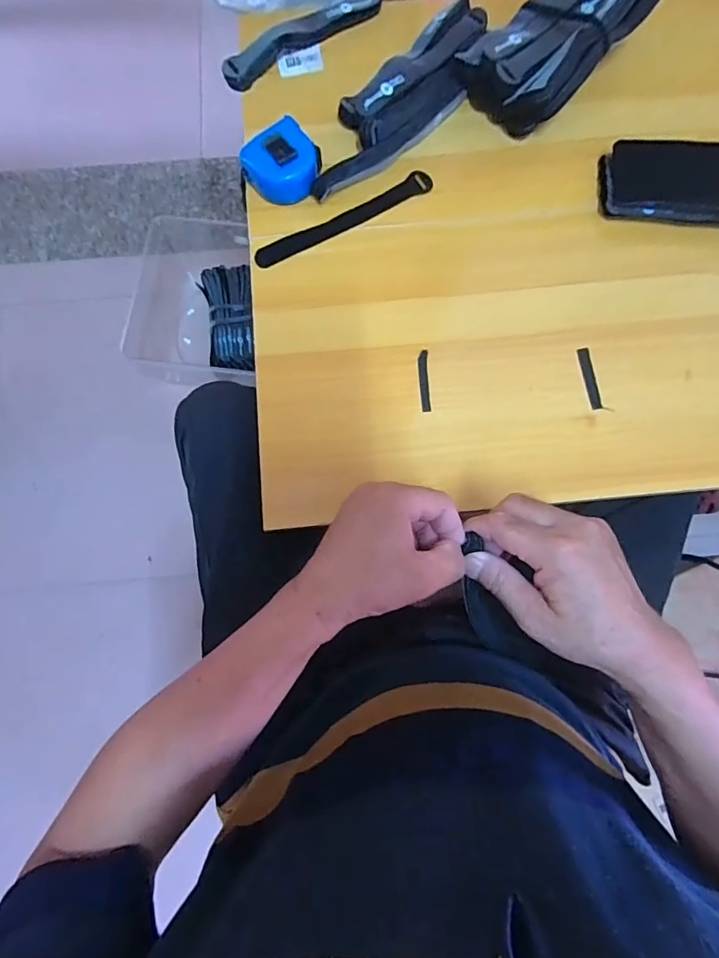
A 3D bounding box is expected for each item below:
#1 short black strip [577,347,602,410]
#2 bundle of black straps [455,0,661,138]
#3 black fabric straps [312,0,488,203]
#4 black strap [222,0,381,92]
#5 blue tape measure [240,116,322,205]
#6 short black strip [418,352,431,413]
[{"bbox_3d":[0.215,-0.095,0.446,0.011,0.004,0.060,-7,79,0],"label":"short black strip"},{"bbox_3d":[0.207,-0.456,0.490,0.112,0.052,0.210,43,82,9],"label":"bundle of black straps"},{"bbox_3d":[0.044,-0.394,0.493,0.267,0.026,0.080,-44,81,-7],"label":"black fabric straps"},{"bbox_3d":[-0.064,-0.478,0.519,0.180,0.031,0.023,-25,79,-4],"label":"black strap"},{"bbox_3d":[-0.075,-0.316,0.477,0.067,0.034,0.063,-44,81,-7],"label":"blue tape measure"},{"bbox_3d":[0.061,-0.093,0.449,0.010,0.004,0.061,-1,79,1],"label":"short black strip"}]

